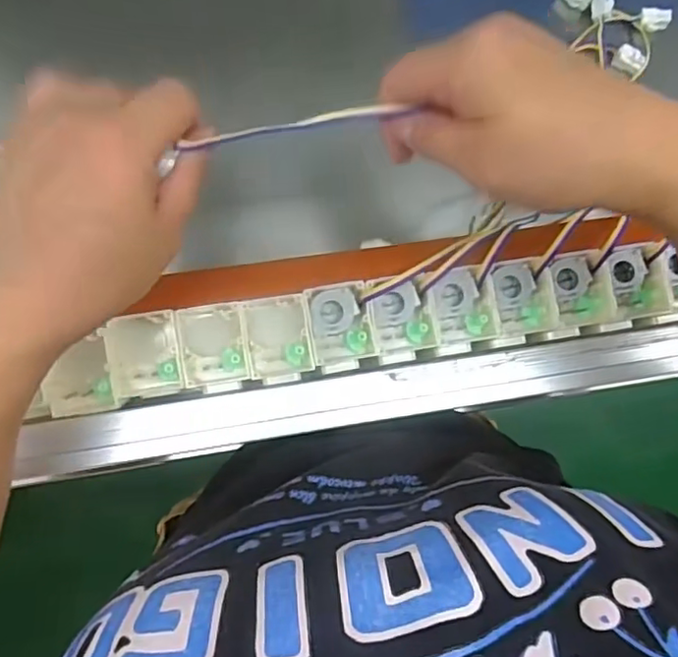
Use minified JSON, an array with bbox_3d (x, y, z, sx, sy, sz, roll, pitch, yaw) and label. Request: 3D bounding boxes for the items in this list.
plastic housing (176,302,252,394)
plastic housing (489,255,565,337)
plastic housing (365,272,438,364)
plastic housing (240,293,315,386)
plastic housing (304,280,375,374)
[{"bbox_3d":[-0.069,0.011,0.344,0.036,0.030,0.048,-8,87,-7],"label":"plastic housing"},{"bbox_3d":[0.107,-0.018,0.358,0.038,0.020,0.043,-6,86,-6],"label":"plastic housing"},{"bbox_3d":[0.035,-0.005,0.357,0.035,0.029,0.048,-13,87,-7],"label":"plastic housing"},{"bbox_3d":[-0.035,0.007,0.348,0.035,0.031,0.048,-9,87,-7],"label":"plastic housing"},{"bbox_3d":[0.000,0.000,0.347,0.034,0.019,0.048,-10,87,-7],"label":"plastic housing"}]

